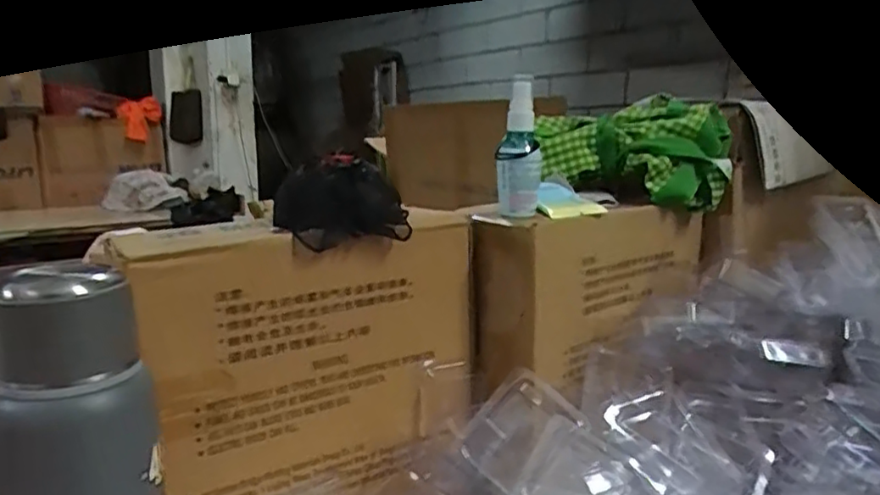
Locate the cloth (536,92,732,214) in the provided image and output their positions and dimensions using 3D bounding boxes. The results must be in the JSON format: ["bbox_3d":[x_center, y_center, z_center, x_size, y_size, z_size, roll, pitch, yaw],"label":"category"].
[{"bbox_3d":[0.201,-0.101,0.670,0.192,0.098,0.107,2,10,10],"label":"cloth"}]

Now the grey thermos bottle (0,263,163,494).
[{"bbox_3d":[-0.204,0.147,0.359,0.074,0.271,0.063,-9,13,-40],"label":"grey thermos bottle"}]

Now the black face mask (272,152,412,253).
[{"bbox_3d":[-0.076,-0.037,0.489,0.104,0.061,0.064,-2,11,-13],"label":"black face mask"}]

